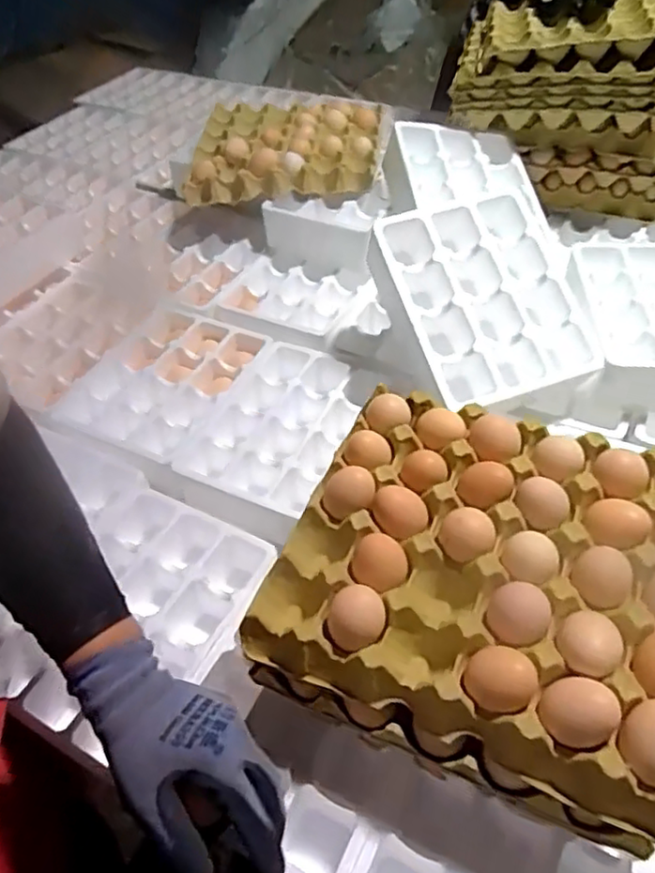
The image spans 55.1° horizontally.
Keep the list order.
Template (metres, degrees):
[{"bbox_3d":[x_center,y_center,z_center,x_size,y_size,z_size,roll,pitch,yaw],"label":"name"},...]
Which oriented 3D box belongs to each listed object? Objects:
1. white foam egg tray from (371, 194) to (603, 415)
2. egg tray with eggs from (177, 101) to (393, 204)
[{"bbox_3d":[0.173,-0.150,0.723,0.199,0.066,0.242,-16,74,-9],"label":"white foam egg tray"},{"bbox_3d":[-0.066,-0.477,1.030,0.300,0.055,0.278,2,48,6],"label":"egg tray with eggs"}]

